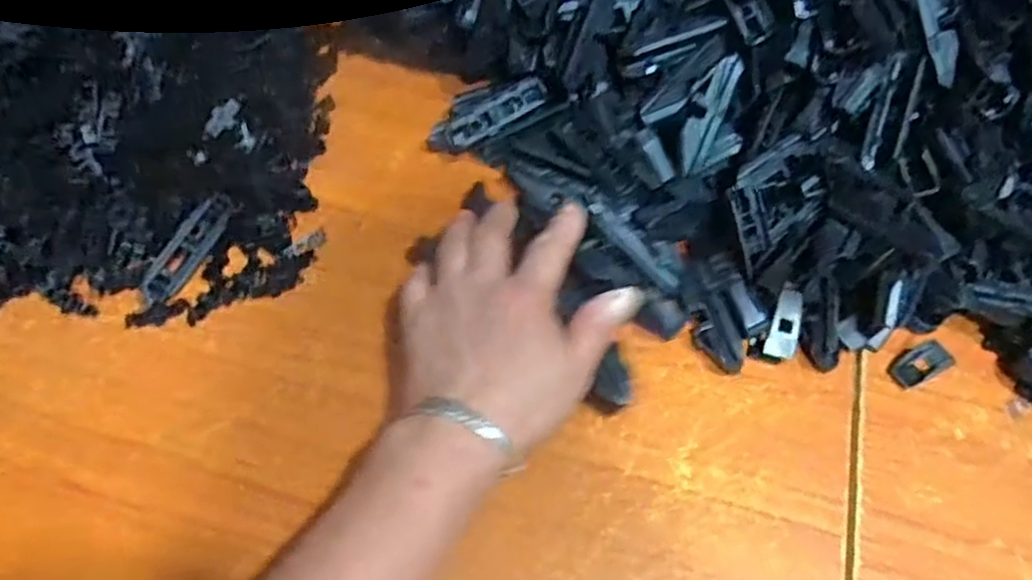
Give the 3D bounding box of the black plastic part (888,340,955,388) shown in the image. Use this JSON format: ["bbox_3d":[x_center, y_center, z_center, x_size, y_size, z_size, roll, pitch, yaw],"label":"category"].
[{"bbox_3d":[0.235,0.042,0.426,0.040,0.004,0.019,-21,60,-17],"label":"black plastic part"}]

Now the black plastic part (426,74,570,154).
[{"bbox_3d":[-0.016,-0.120,0.498,0.094,0.016,0.035,-22,61,2],"label":"black plastic part"}]

